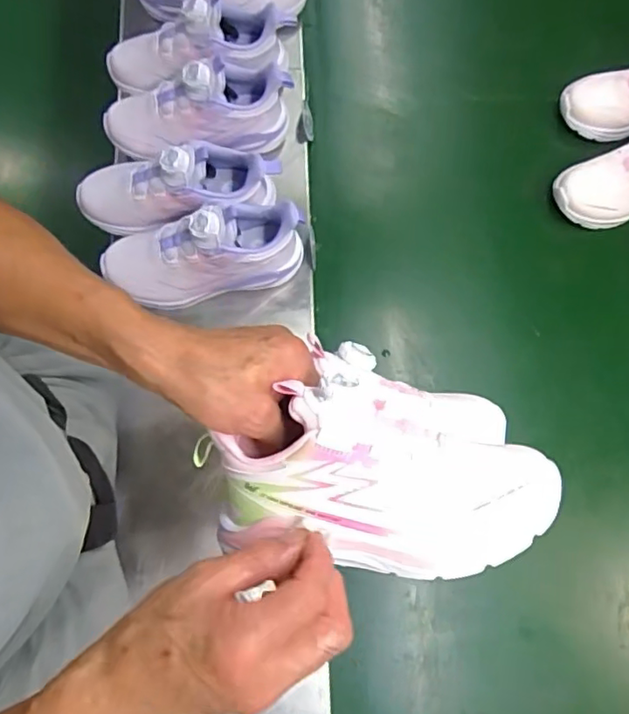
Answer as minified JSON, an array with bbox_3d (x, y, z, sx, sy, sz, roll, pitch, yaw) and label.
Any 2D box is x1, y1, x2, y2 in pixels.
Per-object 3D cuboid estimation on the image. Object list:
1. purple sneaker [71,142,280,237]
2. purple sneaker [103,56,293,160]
[{"bbox_3d":[-0.152,-0.185,0.641,0.230,0.104,0.093,-7,76,11],"label":"purple sneaker"},{"bbox_3d":[-0.137,-0.284,0.661,0.224,0.092,0.085,-8,76,1],"label":"purple sneaker"}]

